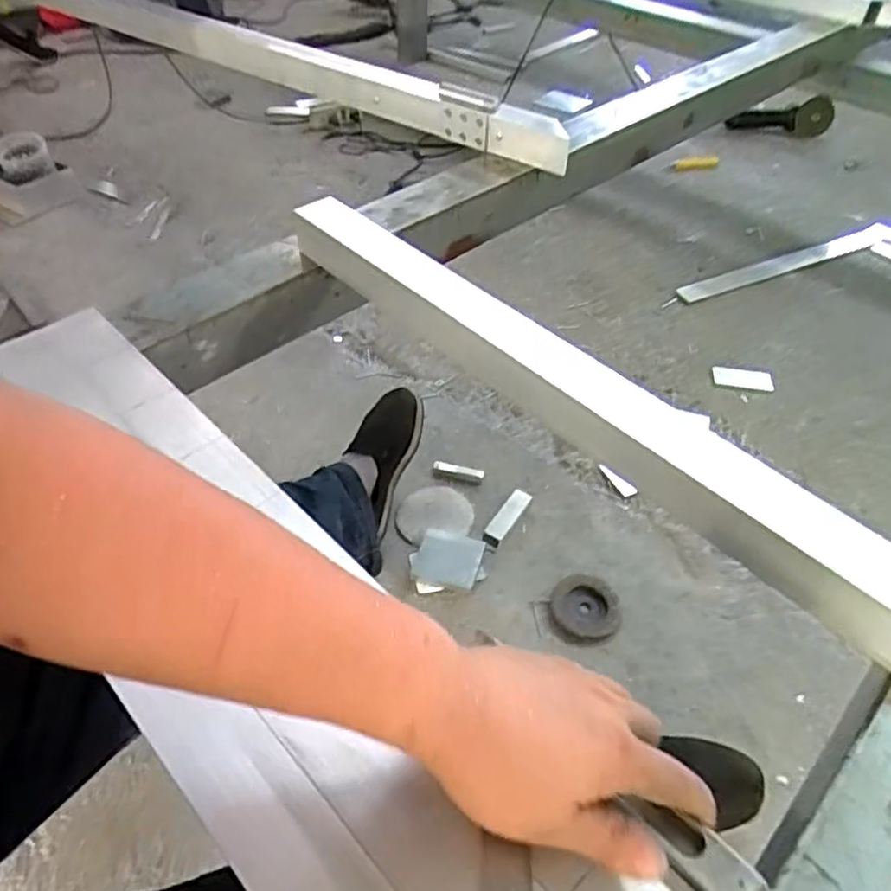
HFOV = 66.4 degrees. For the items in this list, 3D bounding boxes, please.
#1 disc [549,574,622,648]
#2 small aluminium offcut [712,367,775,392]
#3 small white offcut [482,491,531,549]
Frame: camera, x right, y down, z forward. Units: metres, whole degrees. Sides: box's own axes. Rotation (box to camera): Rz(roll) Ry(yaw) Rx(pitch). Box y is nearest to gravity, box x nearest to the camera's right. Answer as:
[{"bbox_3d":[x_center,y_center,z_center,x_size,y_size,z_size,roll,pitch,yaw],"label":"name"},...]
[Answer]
[{"bbox_3d":[0.192,0.226,0.936,0.091,0.020,0.099,1,47,-1],"label":"disc"},{"bbox_3d":[0.576,-0.128,1.317,0.116,0.011,0.059,5,47,4],"label":"small aluminium offcut"},{"bbox_3d":[0.093,0.110,1.044,0.033,0.012,0.117,26,51,22],"label":"small white offcut"}]

